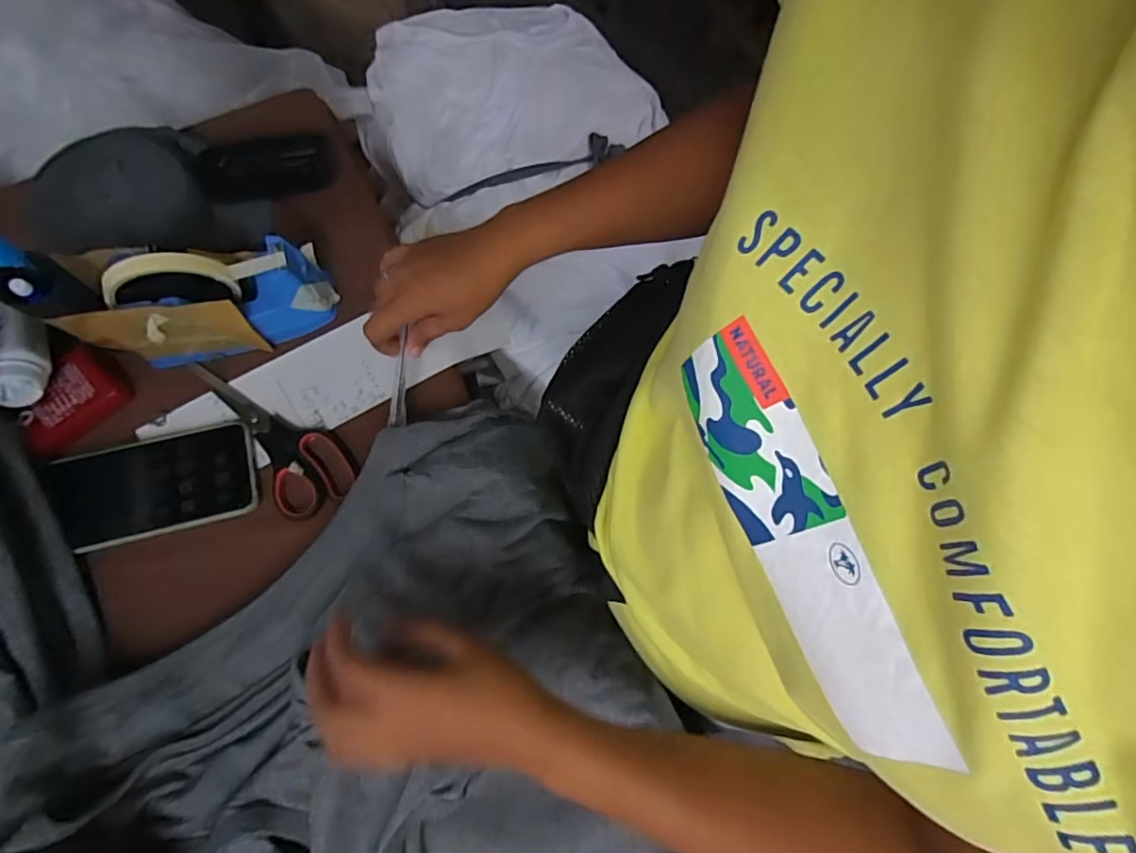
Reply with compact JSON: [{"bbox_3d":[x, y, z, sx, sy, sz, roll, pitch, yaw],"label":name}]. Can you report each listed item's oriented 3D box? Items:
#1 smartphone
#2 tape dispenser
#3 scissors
[{"bbox_3d":[-0.331,0.046,0.445,0.148,0.010,0.080,-14,75,-5],"label":"smartphone"},{"bbox_3d":[-0.292,-0.105,0.441,0.183,0.098,0.063,-16,75,-6],"label":"tape dispenser"},{"bbox_3d":[-0.249,0.001,0.466,0.067,0.016,0.170,-40,76,-13],"label":"scissors"}]

